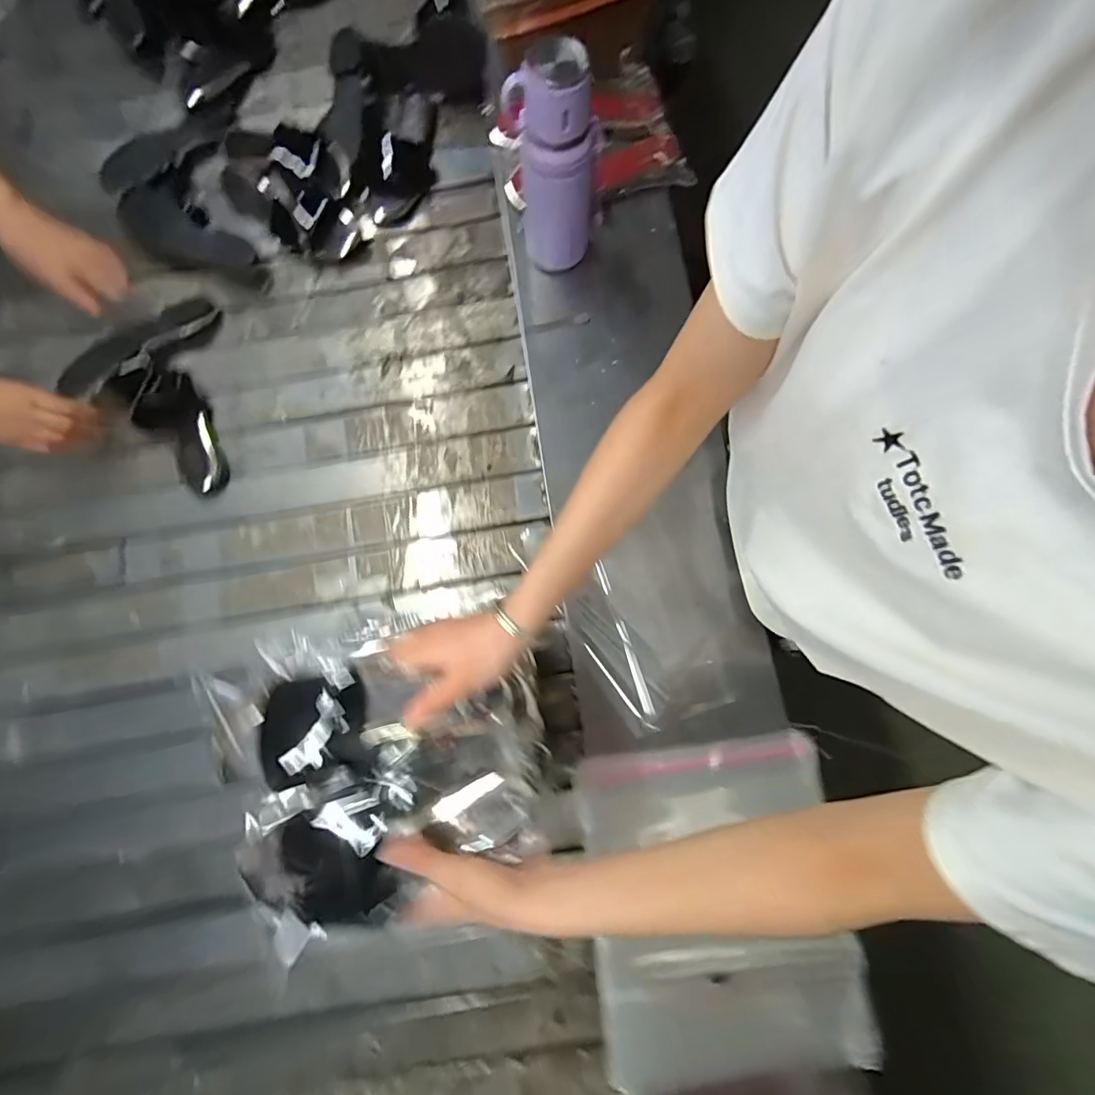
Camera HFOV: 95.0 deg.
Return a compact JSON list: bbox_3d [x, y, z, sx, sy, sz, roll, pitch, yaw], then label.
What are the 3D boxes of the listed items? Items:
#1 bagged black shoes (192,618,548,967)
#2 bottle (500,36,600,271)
[{"bbox_3d":[-0.128,0.167,0.397,0.245,0.094,0.211,-12,79,-2],"label":"bagged black shoes"},{"bbox_3d":[0.007,-0.431,0.589,0.093,0.238,0.087,11,79,2],"label":"bottle"}]

